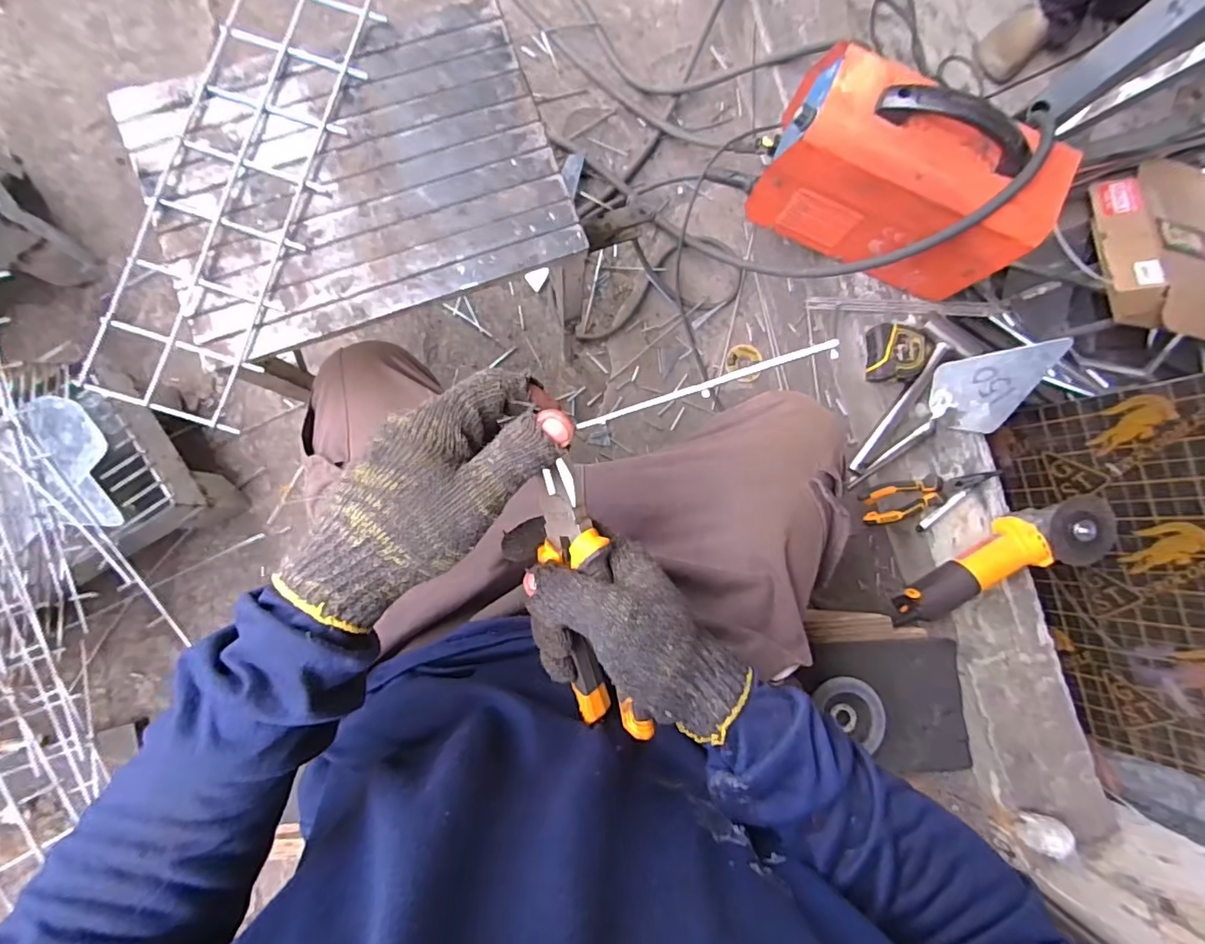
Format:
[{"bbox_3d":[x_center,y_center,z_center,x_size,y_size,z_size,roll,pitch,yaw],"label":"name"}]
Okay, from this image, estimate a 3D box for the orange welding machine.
[{"bbox_3d":[0.380,-0.383,0.706,0.317,0.222,0.169,20,85,-5],"label":"orange welding machine"}]

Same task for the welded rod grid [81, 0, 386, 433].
[{"bbox_3d":[-0.302,-0.280,0.476,0.125,0.019,0.481,18,85,-3],"label":"welded rod grid"}]

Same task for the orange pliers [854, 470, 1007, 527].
[{"bbox_3d":[0.485,0.032,0.807,0.204,0.019,0.055,-15,88,-7],"label":"orange pliers"}]

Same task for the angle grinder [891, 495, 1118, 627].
[{"bbox_3d":[0.566,0.130,0.778,0.284,0.085,0.098,-30,89,10],"label":"angle grinder"}]

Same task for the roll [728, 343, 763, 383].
[{"bbox_3d":[0.237,-0.183,0.923,0.061,0.026,0.060,0,86,-5],"label":"roll"}]

